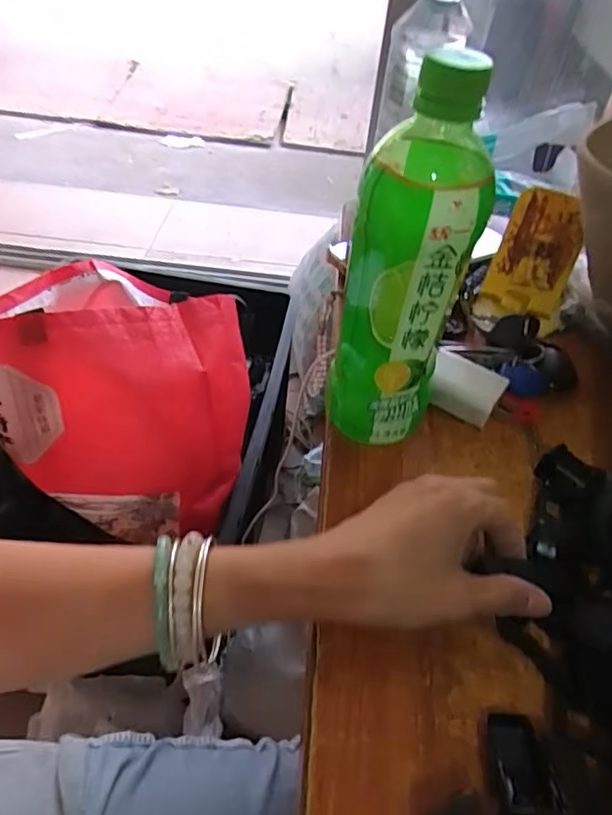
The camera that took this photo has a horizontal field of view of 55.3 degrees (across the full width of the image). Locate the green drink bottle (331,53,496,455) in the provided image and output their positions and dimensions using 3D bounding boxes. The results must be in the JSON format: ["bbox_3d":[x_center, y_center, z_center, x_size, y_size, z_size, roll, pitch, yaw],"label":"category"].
[{"bbox_3d":[0.052,-0.069,0.313,0.058,0.210,0.059,8,45,0],"label":"green drink bottle"}]

